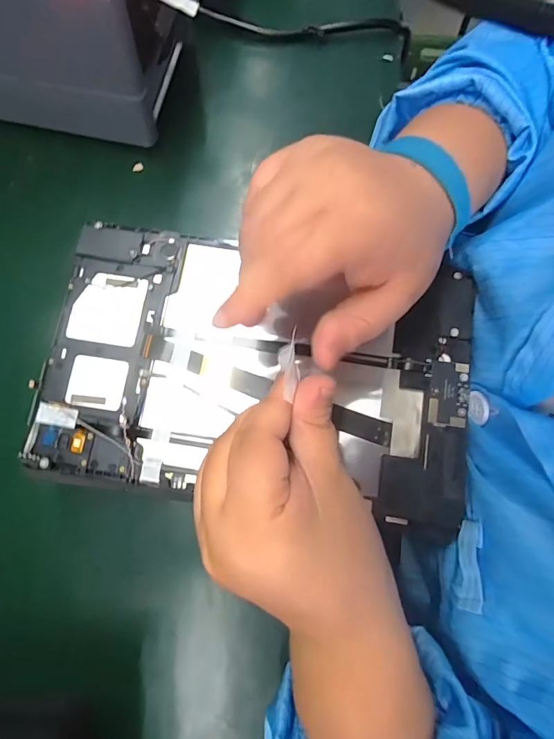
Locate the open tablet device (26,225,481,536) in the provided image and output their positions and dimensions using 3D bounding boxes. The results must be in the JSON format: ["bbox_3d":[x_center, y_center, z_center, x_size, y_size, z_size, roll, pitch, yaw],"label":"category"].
[{"bbox_3d":[-0.012,0.000,0.250,0.234,0.008,0.147,8,78,2],"label":"open tablet device"}]

